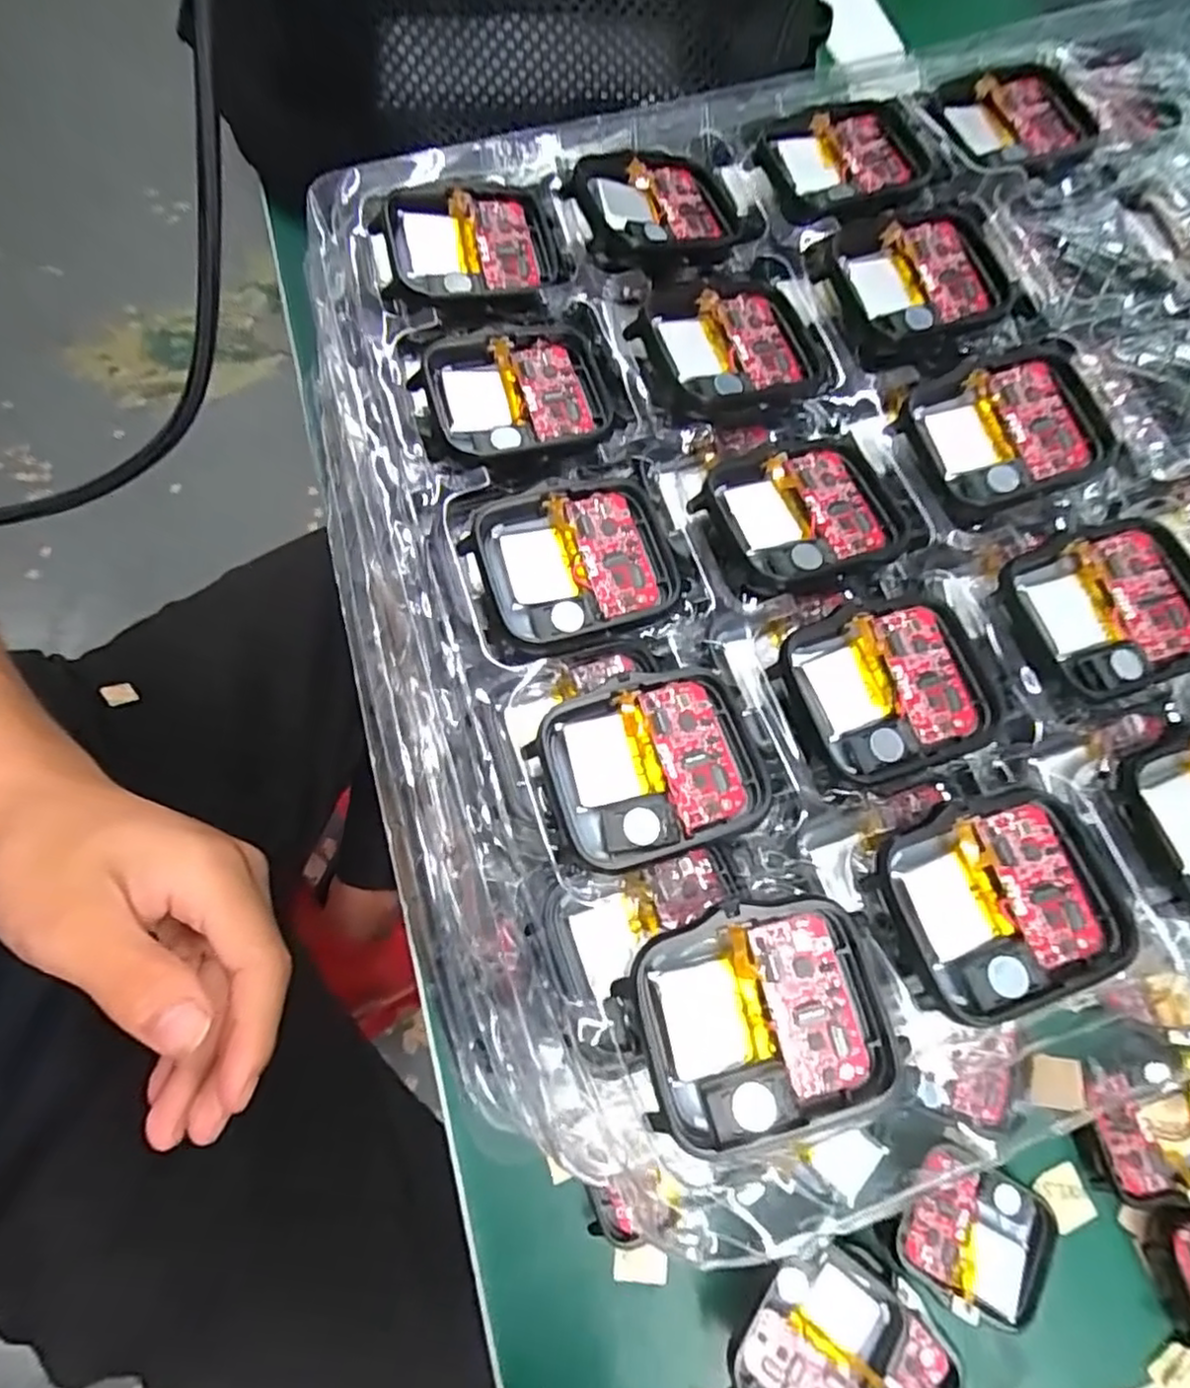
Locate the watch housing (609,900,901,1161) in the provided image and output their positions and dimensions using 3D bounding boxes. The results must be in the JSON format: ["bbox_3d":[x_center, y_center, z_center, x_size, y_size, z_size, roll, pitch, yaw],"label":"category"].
[{"bbox_3d":[0.030,0.059,0.121,0.045,0.009,0.037,-14,75,-5],"label":"watch housing"}]

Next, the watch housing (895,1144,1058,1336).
[{"bbox_3d":[0.111,0.158,0.193,0.040,0.013,0.036,31,74,6],"label":"watch housing"}]

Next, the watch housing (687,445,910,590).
[{"bbox_3d":[0.050,-0.043,0.157,0.044,0.006,0.036,-14,75,-5],"label":"watch housing"}]

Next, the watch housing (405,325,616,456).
[{"bbox_3d":[-0.019,-0.076,0.164,0.045,0.009,0.037,-18,75,-6],"label":"watch housing"}]

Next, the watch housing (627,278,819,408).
[{"bbox_3d":[0.034,-0.091,0.170,0.044,0.006,0.039,-16,75,-7],"label":"watch housing"}]

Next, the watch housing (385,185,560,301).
[{"bbox_3d":[-0.032,-0.120,0.175,0.043,0.007,0.035,-8,74,-5],"label":"watch housing"}]

